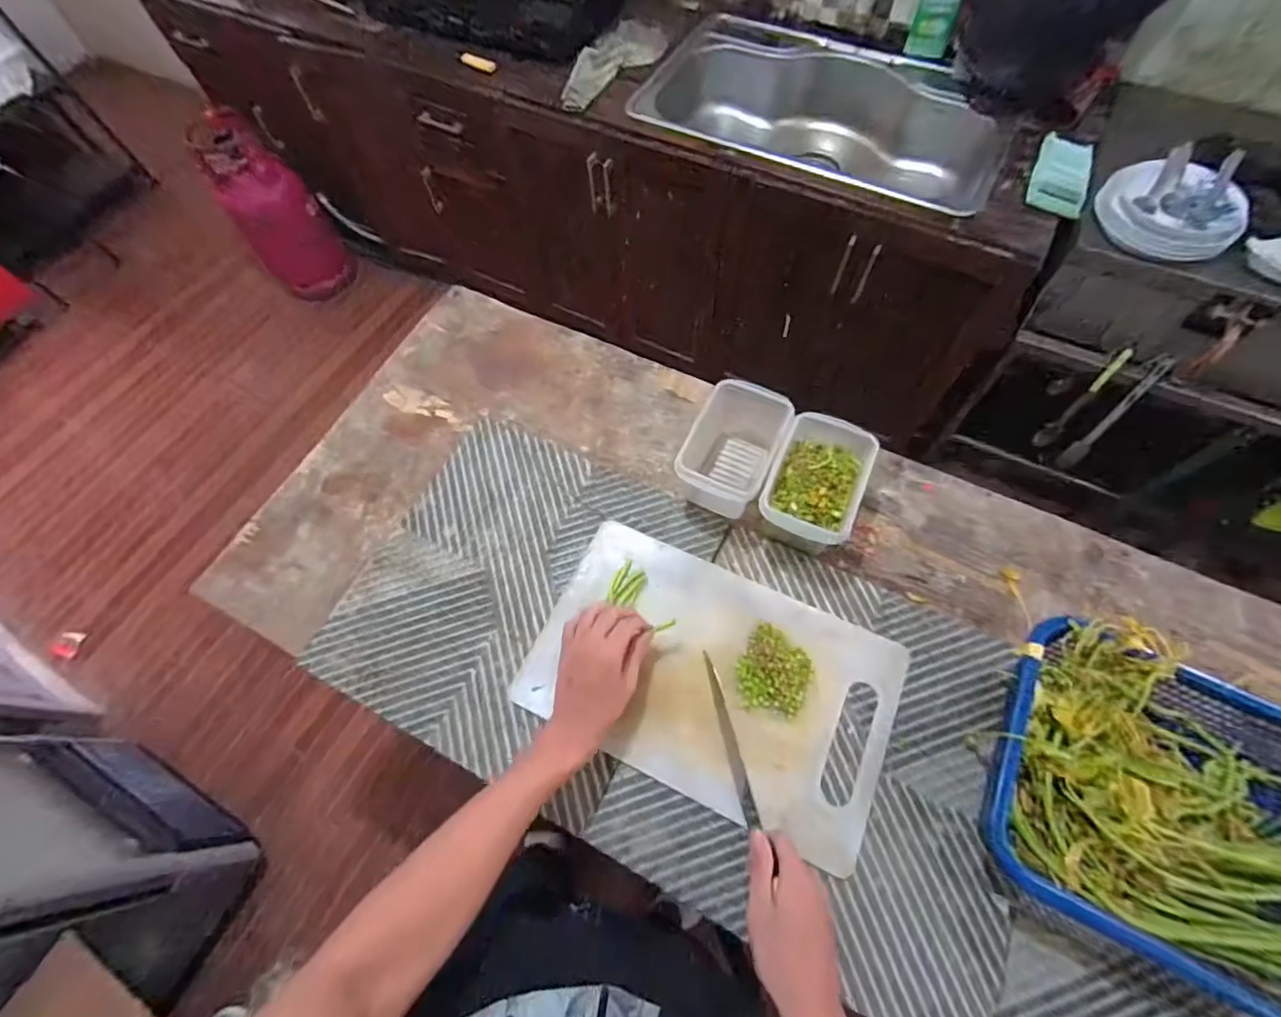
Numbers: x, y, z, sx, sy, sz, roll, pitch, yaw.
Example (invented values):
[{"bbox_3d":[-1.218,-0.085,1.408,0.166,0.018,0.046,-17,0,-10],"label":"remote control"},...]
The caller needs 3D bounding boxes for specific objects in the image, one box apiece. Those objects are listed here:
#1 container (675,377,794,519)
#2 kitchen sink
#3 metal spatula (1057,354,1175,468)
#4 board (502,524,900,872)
[{"bbox_3d":[0.118,-0.068,0.704,0.106,0.100,0.155,24,68,13],"label":"container"},{"bbox_3d":[0.436,-0.909,1.332,0.810,0.225,0.477,29,69,15],"label":"kitchen sink"},{"bbox_3d":[0.957,-0.188,1.104,0.031,0.276,0.023,31,48,16],"label":"metal spatula"},{"bbox_3d":[0.080,0.188,0.617,0.394,0.020,0.243,23,68,12],"label":"board"}]

